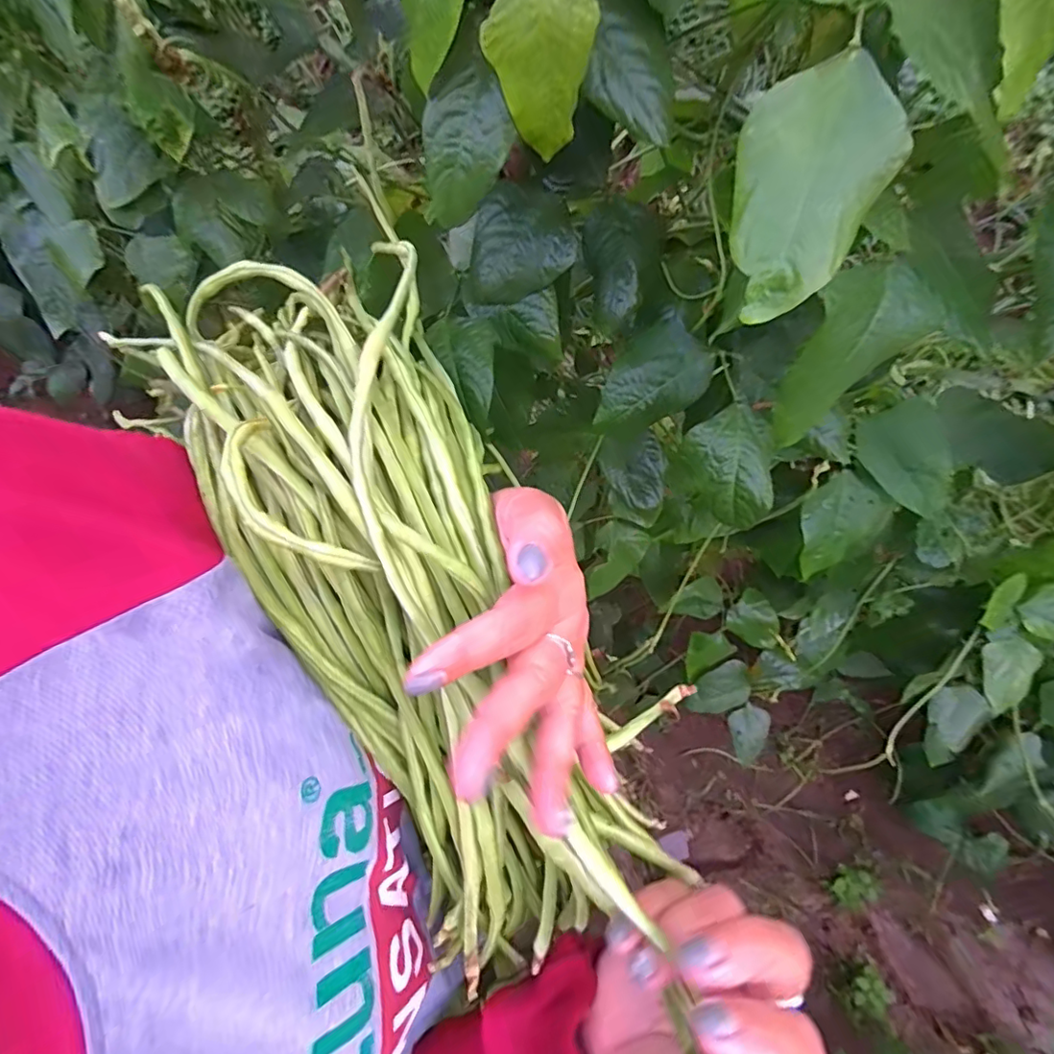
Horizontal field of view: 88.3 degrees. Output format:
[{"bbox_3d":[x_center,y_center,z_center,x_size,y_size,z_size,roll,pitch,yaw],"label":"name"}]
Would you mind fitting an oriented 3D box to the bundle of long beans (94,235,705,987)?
[{"bbox_3d":[-0.050,0.032,0.282,0.151,0.106,0.374,-27,90,-10],"label":"bundle of long beans"}]

